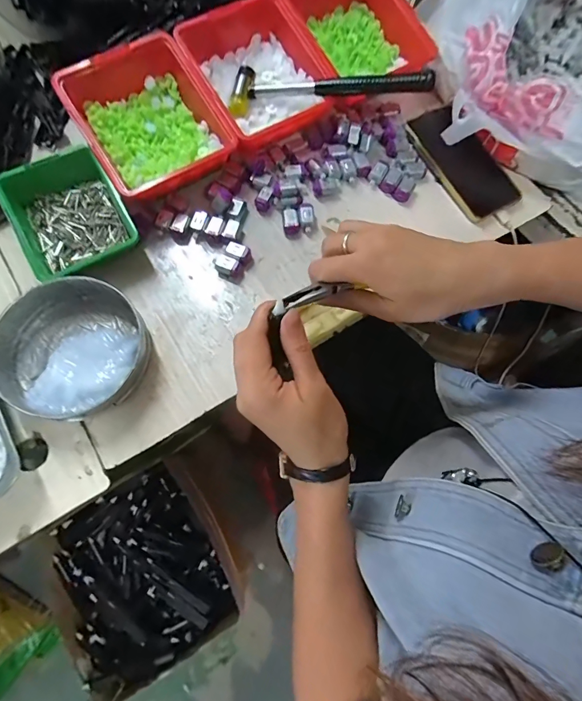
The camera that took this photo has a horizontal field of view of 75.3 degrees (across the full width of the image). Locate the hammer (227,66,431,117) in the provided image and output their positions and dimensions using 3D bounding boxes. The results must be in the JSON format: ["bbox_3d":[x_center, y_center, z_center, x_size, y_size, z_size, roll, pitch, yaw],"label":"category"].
[{"bbox_3d":[0.043,-0.311,0.446,0.236,0.022,0.058,7,73,15],"label":"hammer"}]

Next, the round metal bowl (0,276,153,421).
[{"bbox_3d":[-0.218,-0.002,0.383,0.140,0.049,0.136,1,73,-2],"label":"round metal bowl"}]

